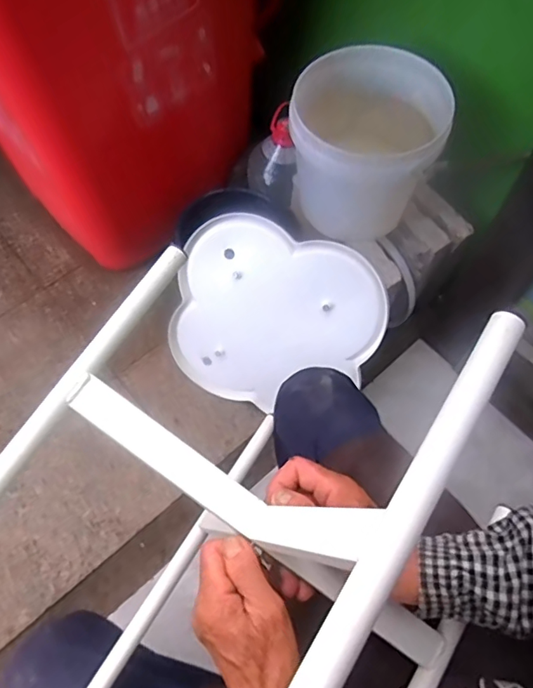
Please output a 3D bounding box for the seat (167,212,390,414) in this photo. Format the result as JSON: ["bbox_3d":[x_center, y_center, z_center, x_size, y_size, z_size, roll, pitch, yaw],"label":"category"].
[{"bbox_3d":[0.008,-0.032,0.980,0.381,0.385,0.027,23,32,6],"label":"seat"}]

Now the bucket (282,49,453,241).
[{"bbox_3d":[0.158,-0.306,0.840,0.228,0.242,0.195,20,65,10],"label":"bucket"}]

